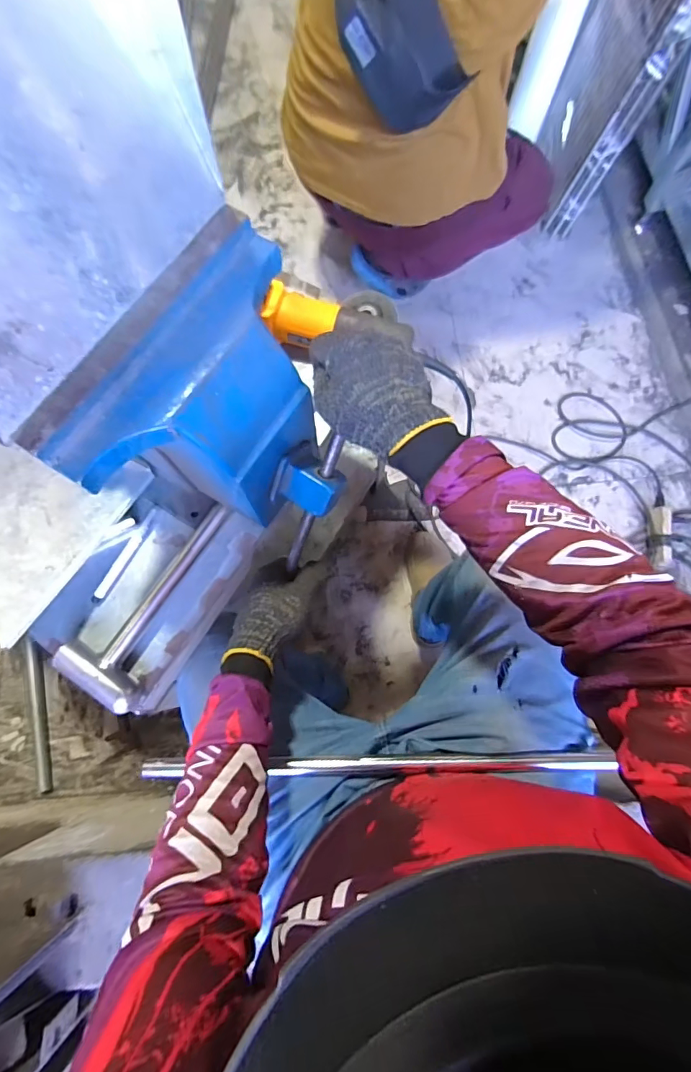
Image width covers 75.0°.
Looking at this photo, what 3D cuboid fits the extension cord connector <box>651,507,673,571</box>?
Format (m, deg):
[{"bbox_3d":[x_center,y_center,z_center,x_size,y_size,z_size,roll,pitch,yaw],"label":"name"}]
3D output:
[{"bbox_3d":[0.728,0.004,1.038,0.033,0.054,0.151,10,74,4],"label":"extension cord connector"}]

